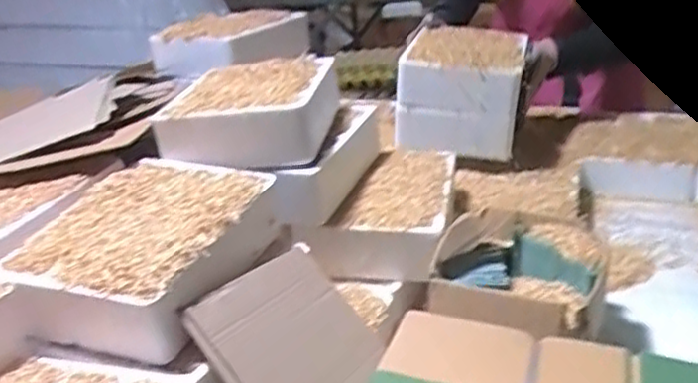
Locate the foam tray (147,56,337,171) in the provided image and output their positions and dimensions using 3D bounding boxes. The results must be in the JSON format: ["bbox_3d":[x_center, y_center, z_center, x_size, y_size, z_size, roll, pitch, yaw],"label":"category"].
[{"bbox_3d":[-0.123,-0.107,0.896,0.189,0.064,0.230,-1,24,9],"label":"foam tray"}]

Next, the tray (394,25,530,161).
[{"bbox_3d":[0.190,-0.169,1.164,0.180,0.150,0.237,2,25,15],"label":"tray"}]

